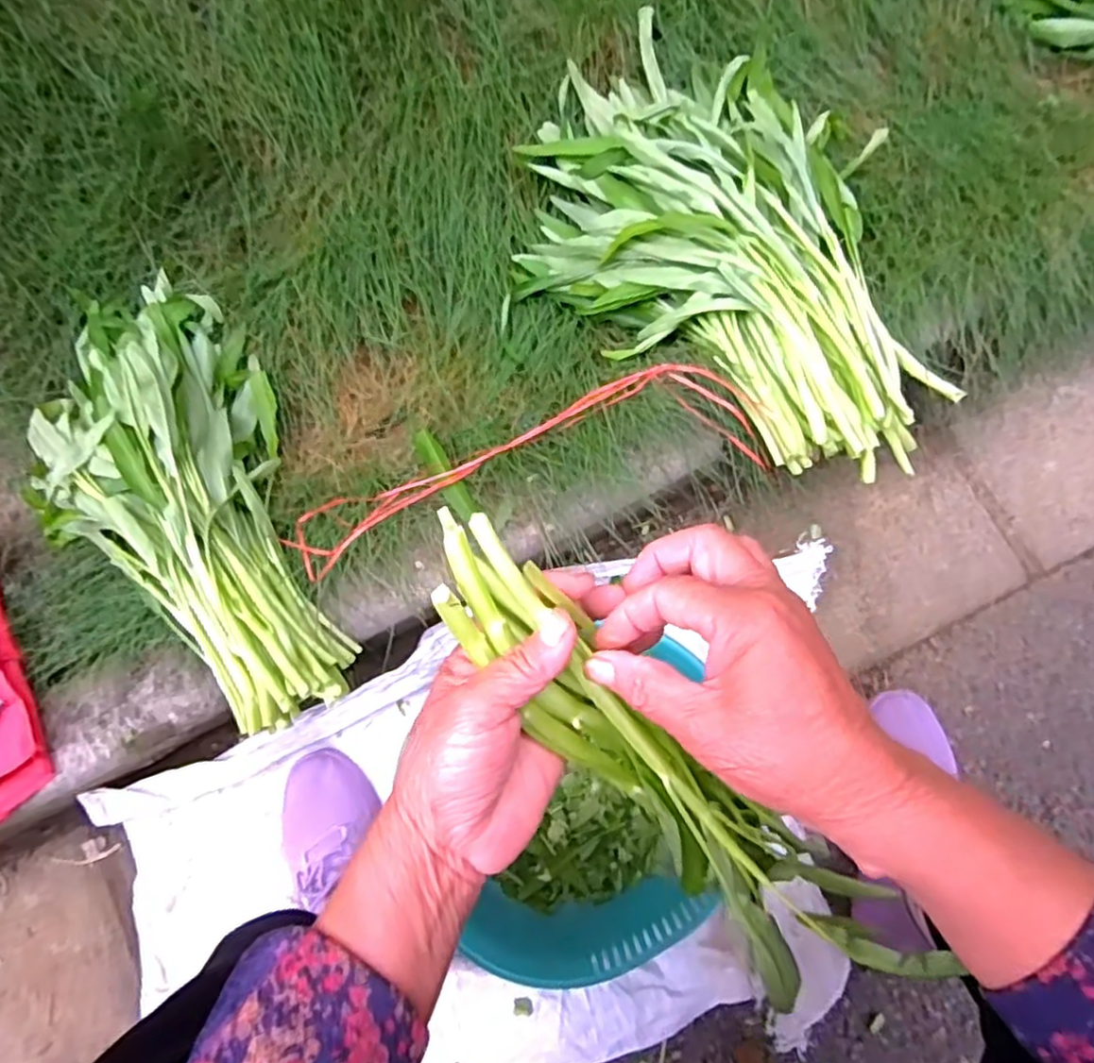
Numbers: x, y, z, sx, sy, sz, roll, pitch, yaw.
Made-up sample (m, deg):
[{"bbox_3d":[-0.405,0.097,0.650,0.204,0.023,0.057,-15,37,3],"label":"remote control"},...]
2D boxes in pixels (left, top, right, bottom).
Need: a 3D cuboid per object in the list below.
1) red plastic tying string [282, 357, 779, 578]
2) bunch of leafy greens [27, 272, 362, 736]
[{"bbox_3d":[-0.019,-0.061,0.589,0.401,0.030,0.101,-15,79,-2],"label":"red plastic tying string"},{"bbox_3d":[-0.334,-0.029,0.590,0.207,0.078,0.422,-21,79,-3],"label":"bunch of leafy greens"}]

